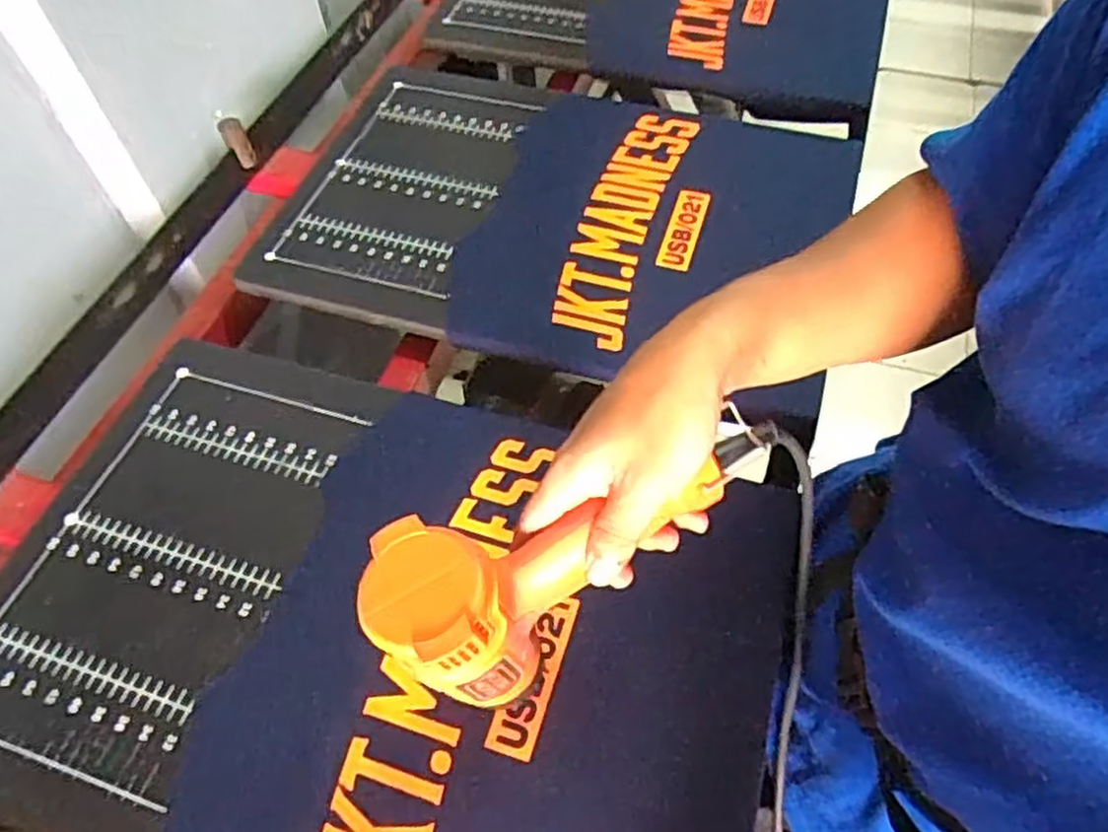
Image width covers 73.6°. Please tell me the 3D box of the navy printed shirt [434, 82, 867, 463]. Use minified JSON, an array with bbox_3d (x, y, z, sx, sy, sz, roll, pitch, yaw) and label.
[{"bbox_3d":[0.111,-0.210,0.799,0.377,0.013,0.413,13,58,11],"label":"navy printed shirt"}]

